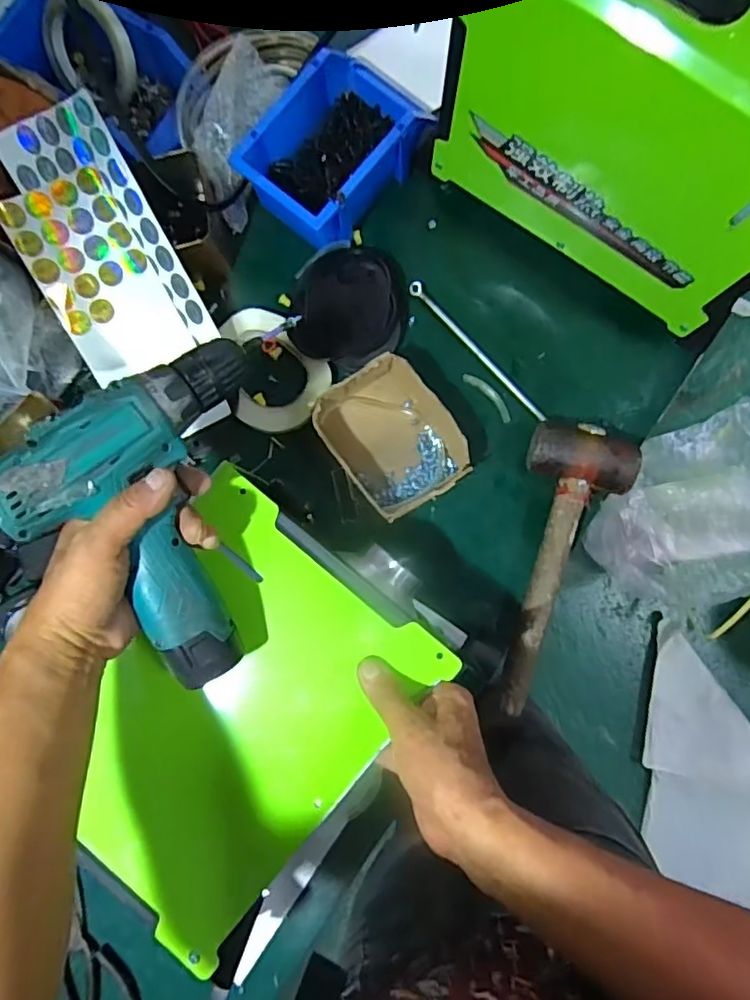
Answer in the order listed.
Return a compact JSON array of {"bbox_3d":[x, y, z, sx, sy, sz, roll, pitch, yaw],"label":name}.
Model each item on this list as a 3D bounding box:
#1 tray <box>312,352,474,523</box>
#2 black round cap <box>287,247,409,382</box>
[{"bbox_3d":[0.016,-0.056,0.575,0.110,0.052,0.136,-32,86,-1],"label":"tray"},{"bbox_3d":[-0.026,-0.187,0.592,0.109,0.036,0.115,0,86,1],"label":"black round cap"}]

